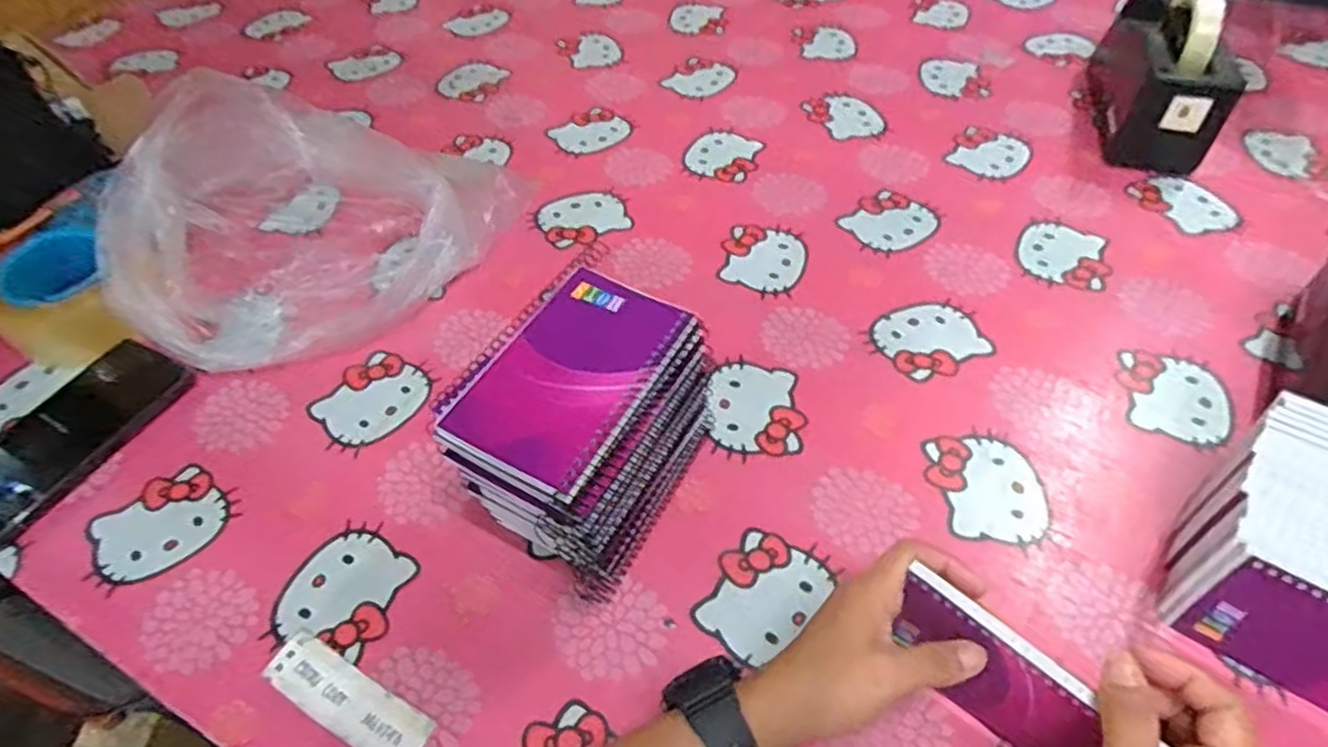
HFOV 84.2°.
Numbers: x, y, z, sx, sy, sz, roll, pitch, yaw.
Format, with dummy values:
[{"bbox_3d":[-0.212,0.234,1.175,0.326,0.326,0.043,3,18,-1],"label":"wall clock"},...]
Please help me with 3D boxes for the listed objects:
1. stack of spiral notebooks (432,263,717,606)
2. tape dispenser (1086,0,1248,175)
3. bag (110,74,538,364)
[{"bbox_3d":[-0.045,0.035,0.444,0.094,0.131,0.138,21,55,19],"label":"stack of spiral notebooks"},{"bbox_3d":[0.479,-0.300,0.703,0.082,0.122,0.209,11,53,12],"label":"tape dispenser"},{"bbox_3d":[-0.295,-0.142,0.613,0.260,0.118,0.294,20,55,18],"label":"bag"}]

